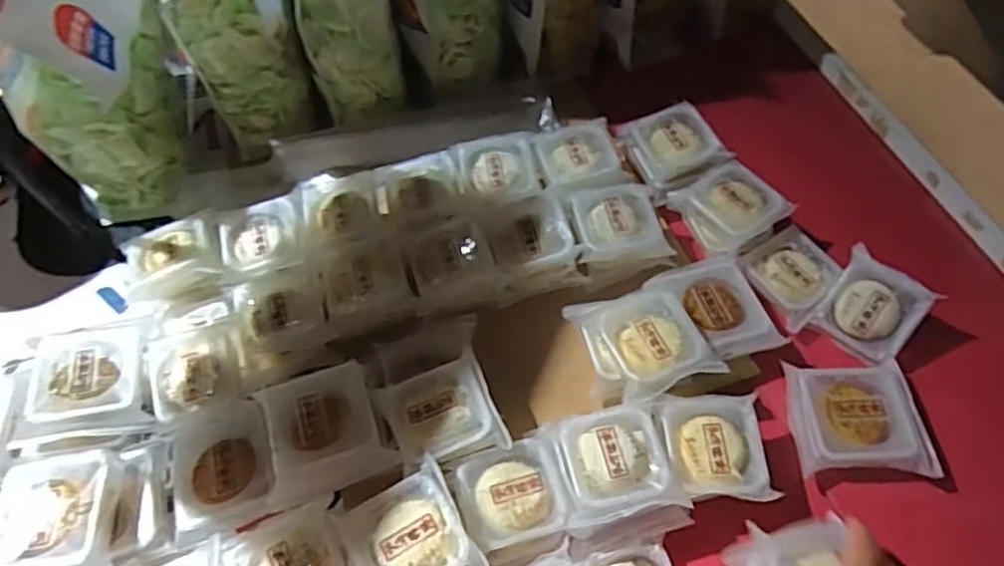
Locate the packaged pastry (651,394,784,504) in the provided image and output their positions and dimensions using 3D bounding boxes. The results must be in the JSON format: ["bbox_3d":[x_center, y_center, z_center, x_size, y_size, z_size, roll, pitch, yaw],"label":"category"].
[{"bbox_3d":[0.179,0.144,0.575,0.082,0.032,0.085,-4,58,0],"label":"packaged pastry"}]

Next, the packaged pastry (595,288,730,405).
[{"bbox_3d":[0.139,0.052,0.617,0.088,0.031,0.096,-18,60,-8],"label":"packaged pastry"}]

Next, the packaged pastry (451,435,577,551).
[{"bbox_3d":[0.009,0.172,0.548,0.091,0.028,0.083,-17,59,-8],"label":"packaged pastry"}]

